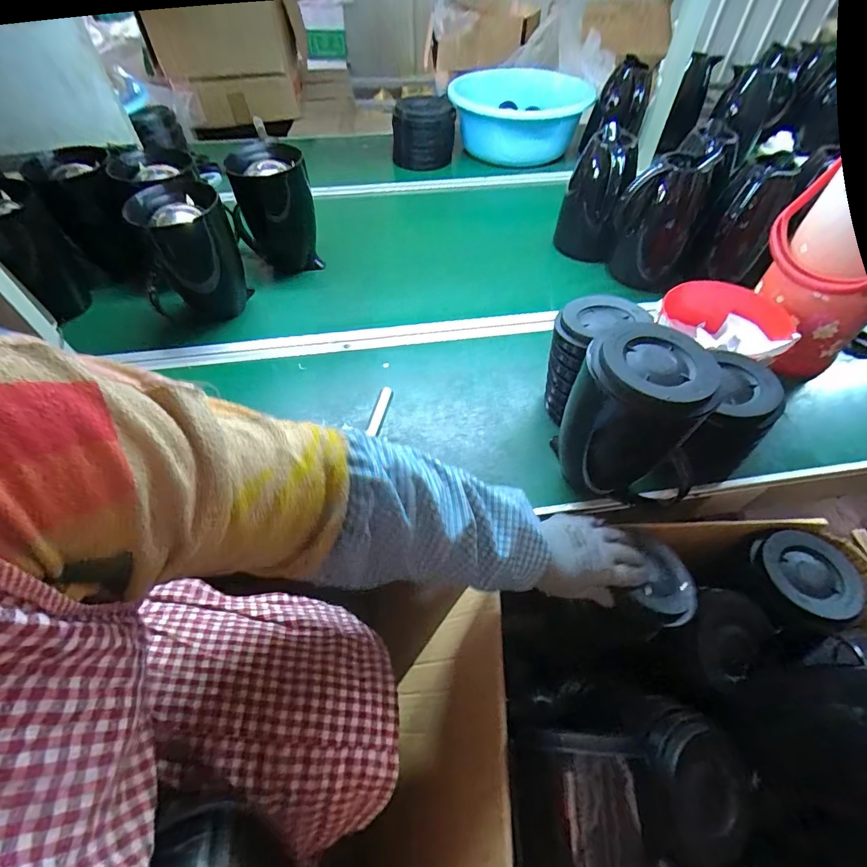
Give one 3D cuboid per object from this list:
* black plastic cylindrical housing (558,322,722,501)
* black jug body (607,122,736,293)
[{"bbox_3d":[0.215,-0.015,0.492,0.117,0.198,0.111,0,52,0],"label":"black plastic cylindrical housing"},{"bbox_3d":[0.423,-0.404,0.797,0.135,0.214,0.164,25,56,18],"label":"black jug body"}]

